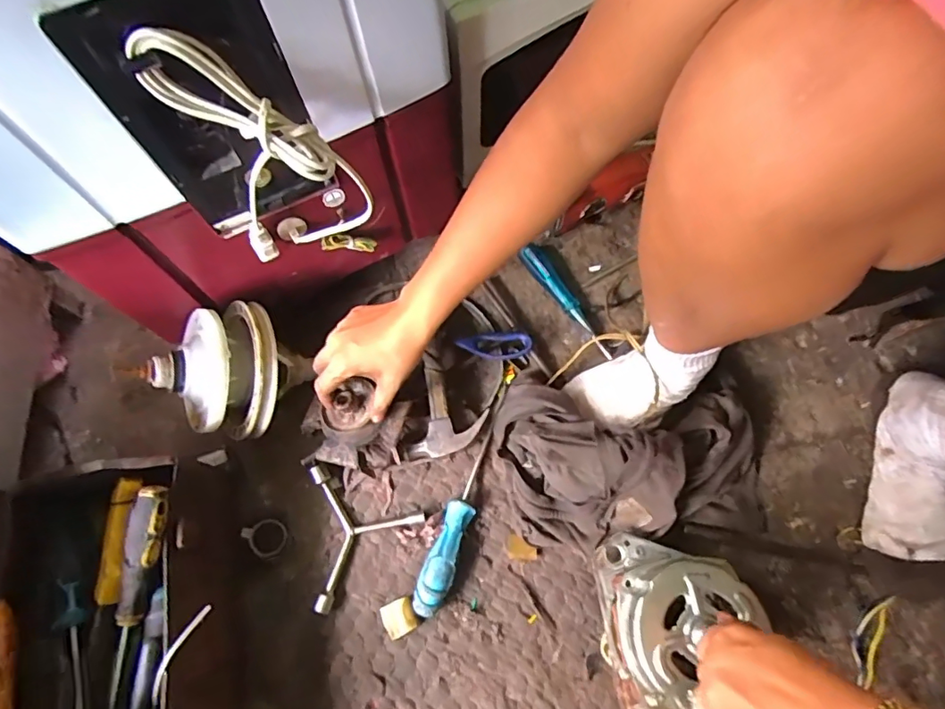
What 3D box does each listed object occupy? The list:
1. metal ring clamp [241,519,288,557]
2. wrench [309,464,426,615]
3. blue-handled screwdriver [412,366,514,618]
[{"bbox_3d":[-0.218,0.194,0.542,0.042,0.014,0.038,-22,84,-15],"label":"metal ring clamp"},{"bbox_3d":[-0.140,0.177,0.533,0.121,0.015,0.129,40,72,15],"label":"wrench"},{"bbox_3d":[0.002,0.132,0.544,0.029,0.029,0.272,20,68,8],"label":"blue-handled screwdriver"}]

